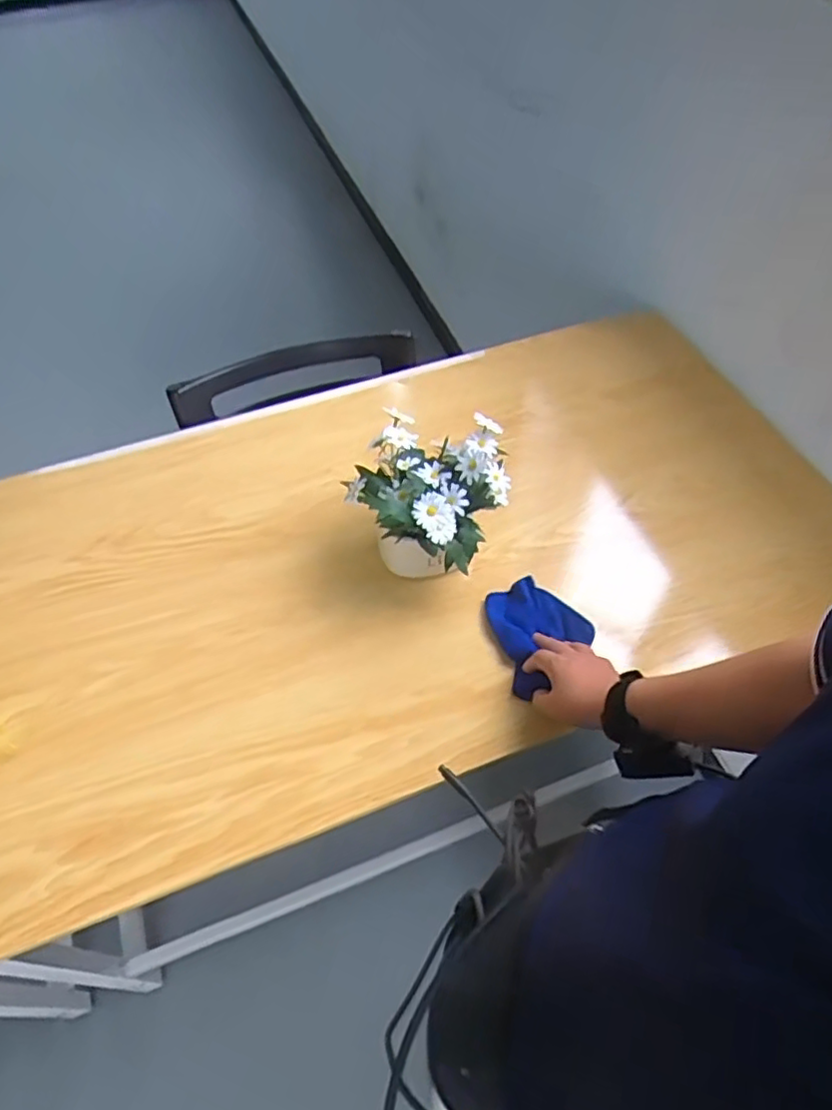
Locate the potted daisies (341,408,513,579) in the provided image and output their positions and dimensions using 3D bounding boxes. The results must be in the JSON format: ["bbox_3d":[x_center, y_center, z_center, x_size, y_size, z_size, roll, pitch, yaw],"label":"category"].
[{"bbox_3d":[0.019,-0.065,0.750,0.155,0.185,0.159,-1,54,1],"label":"potted daisies"}]

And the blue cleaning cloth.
[{"bbox_3d":[0.123,0.084,0.735,0.113,0.031,0.121,37,63,25],"label":"blue cleaning cloth"}]

